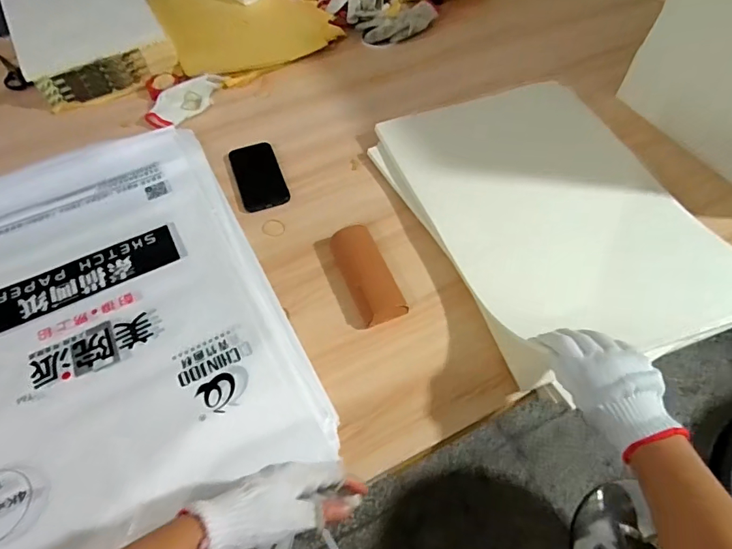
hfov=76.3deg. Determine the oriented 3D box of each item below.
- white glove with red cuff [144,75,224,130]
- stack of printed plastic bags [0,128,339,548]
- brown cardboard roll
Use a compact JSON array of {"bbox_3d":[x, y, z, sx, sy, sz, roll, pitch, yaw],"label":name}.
[{"bbox_3d":[-0.346,-0.338,0.897,0.075,0.025,0.168,34,63,20],"label":"white glove with red cuff"},{"bbox_3d":[-0.370,0.037,0.641,0.430,0.028,0.621,-25,60,-16],"label":"stack of printed plastic bags"},{"bbox_3d":[-0.001,-0.002,0.680,0.062,0.038,0.157,-19,59,-12],"label":"brown cardboard roll"}]

